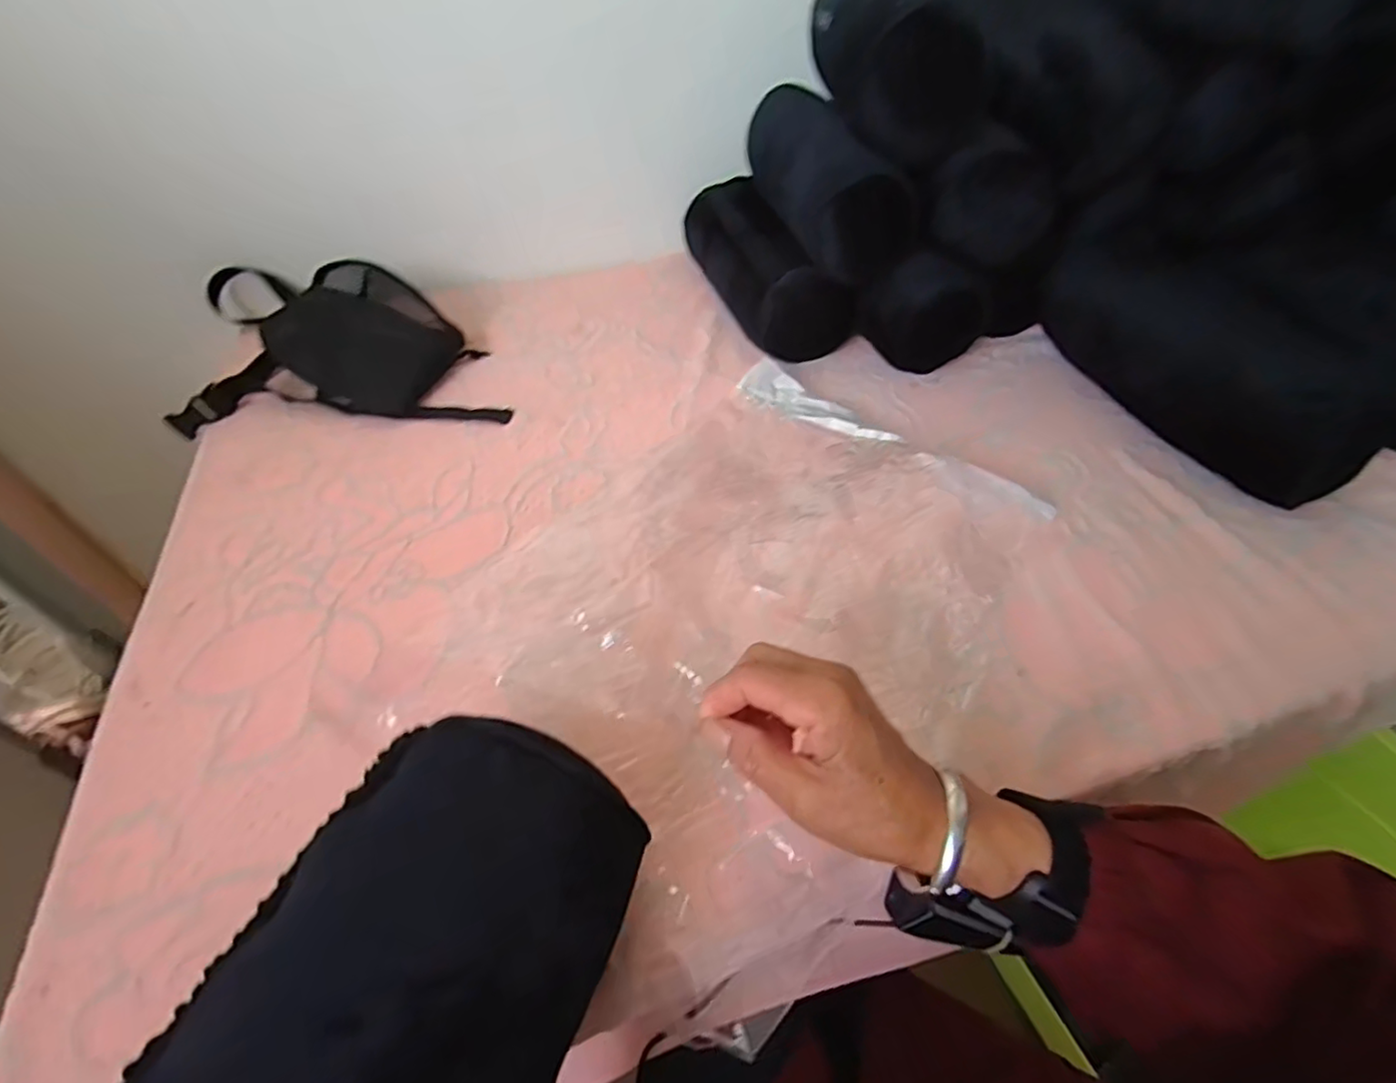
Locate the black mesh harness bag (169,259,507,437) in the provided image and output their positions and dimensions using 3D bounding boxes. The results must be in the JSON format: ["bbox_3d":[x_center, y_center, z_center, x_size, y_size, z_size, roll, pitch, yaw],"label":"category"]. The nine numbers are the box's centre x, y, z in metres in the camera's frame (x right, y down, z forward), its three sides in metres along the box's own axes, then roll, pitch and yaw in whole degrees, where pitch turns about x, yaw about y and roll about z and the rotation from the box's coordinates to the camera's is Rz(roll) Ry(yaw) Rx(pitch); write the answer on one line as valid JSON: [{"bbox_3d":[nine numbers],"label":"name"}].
[{"bbox_3d":[-0.377,-0.222,0.661,0.307,0.066,0.262,-8,49,-8],"label":"black mesh harness bag"}]

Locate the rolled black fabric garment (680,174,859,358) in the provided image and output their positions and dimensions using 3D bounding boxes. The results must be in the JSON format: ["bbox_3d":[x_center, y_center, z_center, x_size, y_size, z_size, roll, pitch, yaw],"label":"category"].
[{"bbox_3d":[0.069,-0.331,0.735,0.100,0.116,0.282,-16,50,-14],"label":"rolled black fabric garment"}]

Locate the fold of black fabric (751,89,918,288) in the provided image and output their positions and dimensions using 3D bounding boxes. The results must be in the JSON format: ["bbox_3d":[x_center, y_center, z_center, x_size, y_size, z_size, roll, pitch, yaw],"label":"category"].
[{"bbox_3d":[0.134,-0.398,0.667,0.110,0.101,0.263,-9,48,-7],"label":"fold of black fabric"}]

